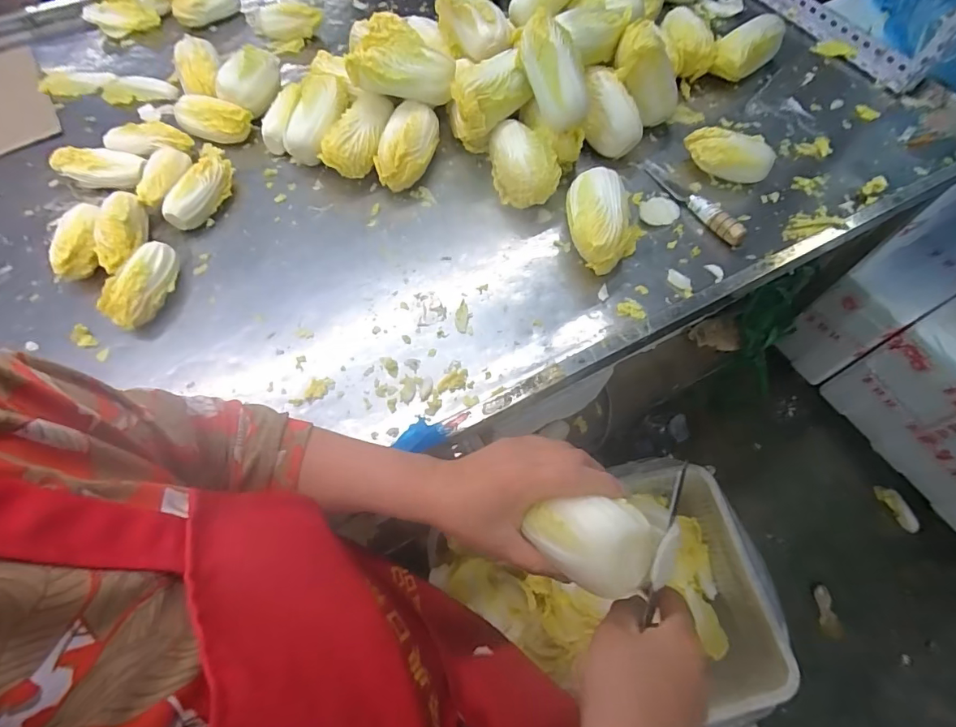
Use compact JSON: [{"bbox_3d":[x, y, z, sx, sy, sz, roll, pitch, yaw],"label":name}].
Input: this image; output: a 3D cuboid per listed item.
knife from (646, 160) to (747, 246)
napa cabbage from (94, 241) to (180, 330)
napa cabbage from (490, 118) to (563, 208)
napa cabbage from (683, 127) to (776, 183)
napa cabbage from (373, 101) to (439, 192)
[{"bbox_3d":[0.303,-0.233,0.662,0.019,0.033,0.185,-28,66,-13],"label":"knife"},{"bbox_3d":[-0.405,-0.095,0.572,0.049,0.053,0.110,22,65,11],"label":"napa cabbage"},{"bbox_3d":[0.064,-0.276,0.658,0.091,0.074,0.116,0,63,0],"label":"napa cabbage"},{"bbox_3d":[0.358,-0.296,0.676,0.118,0.058,0.051,19,64,10],"label":"napa cabbage"},{"bbox_3d":[-0.100,-0.310,0.677,0.071,0.066,0.127,19,64,10],"label":"napa cabbage"}]

